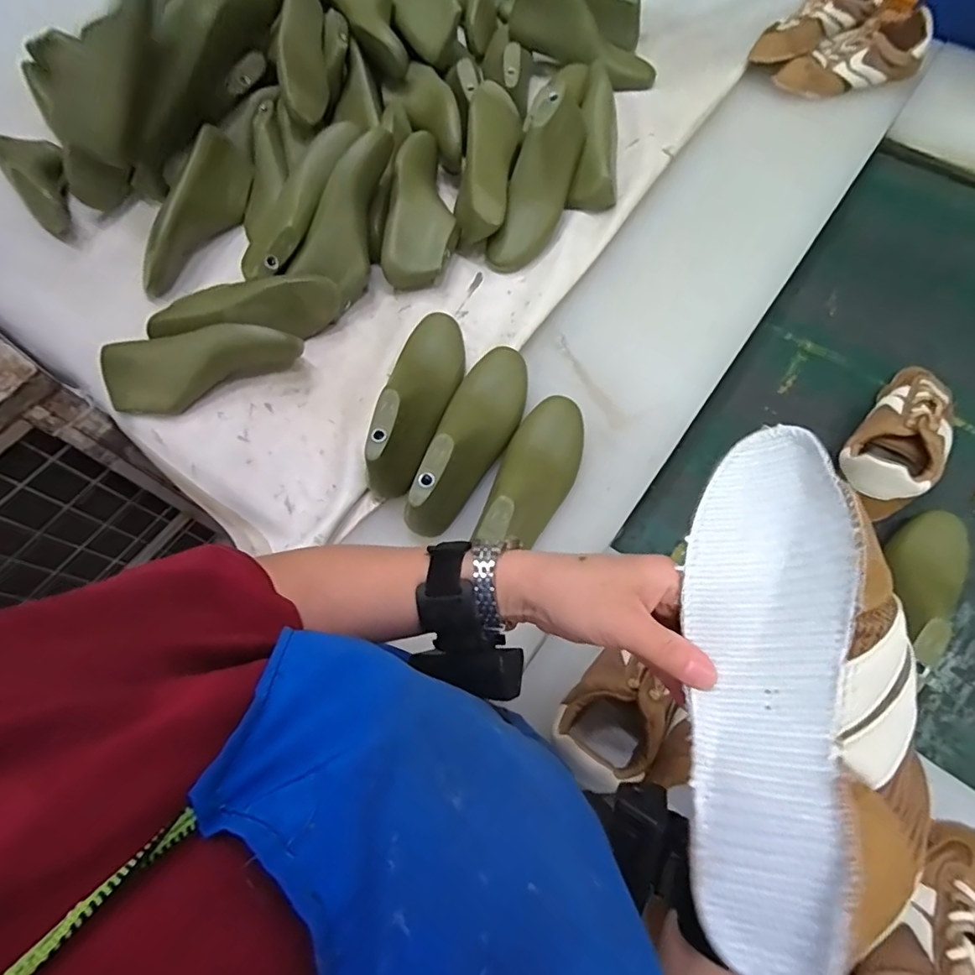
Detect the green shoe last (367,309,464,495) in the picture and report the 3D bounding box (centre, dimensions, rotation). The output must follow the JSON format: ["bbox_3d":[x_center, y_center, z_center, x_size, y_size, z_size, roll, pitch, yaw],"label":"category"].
[{"bbox_3d":[-0.081,-0.110,0.612,0.080,0.073,0.261,11,56,5],"label":"green shoe last"}]

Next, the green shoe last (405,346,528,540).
[{"bbox_3d":[-0.014,-0.059,0.591,0.074,0.086,0.250,16,70,9],"label":"green shoe last"}]

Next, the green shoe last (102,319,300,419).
[{"bbox_3d":[-0.350,-0.145,0.651,0.239,0.071,0.074,-7,68,-1],"label":"green shoe last"}]

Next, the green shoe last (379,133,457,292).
[{"bbox_3d":[-0.086,-0.388,0.735,0.089,0.058,0.231,4,69,4],"label":"green shoe last"}]

